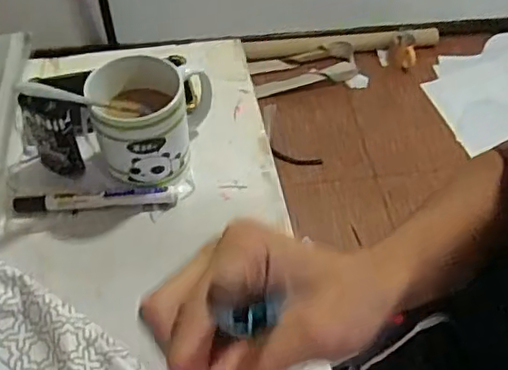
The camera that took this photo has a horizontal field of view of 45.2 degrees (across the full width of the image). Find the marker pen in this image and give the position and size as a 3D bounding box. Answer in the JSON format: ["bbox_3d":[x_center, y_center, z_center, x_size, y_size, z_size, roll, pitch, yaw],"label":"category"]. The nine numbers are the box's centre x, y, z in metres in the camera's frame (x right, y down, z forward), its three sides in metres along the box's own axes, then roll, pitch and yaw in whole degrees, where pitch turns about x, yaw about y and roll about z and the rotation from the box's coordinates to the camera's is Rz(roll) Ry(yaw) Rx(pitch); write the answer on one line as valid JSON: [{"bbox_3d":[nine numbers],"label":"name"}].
[{"bbox_3d":[-0.142,0.012,0.544,0.140,0.016,0.018,-4,52,-4],"label":"marker pen"}]

